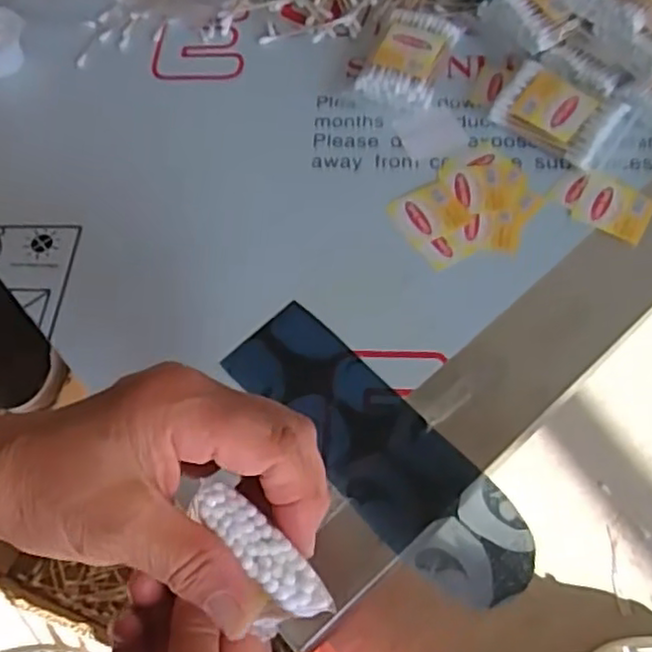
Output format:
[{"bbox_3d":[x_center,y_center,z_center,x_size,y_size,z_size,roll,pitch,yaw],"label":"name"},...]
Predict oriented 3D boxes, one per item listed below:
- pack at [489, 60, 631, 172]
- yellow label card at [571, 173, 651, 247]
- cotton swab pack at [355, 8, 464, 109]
[{"bbox_3d":[0.156,-0.142,0.455,0.074,0.022,0.055,32,67,19],"label":"pack"},{"bbox_3d":[0.181,-0.074,0.427,0.044,0.004,0.040,28,65,18],"label":"yellow label card"},{"bbox_3d":[0.059,-0.189,0.485,0.051,0.026,0.076,20,63,14],"label":"cotton swab pack"}]

